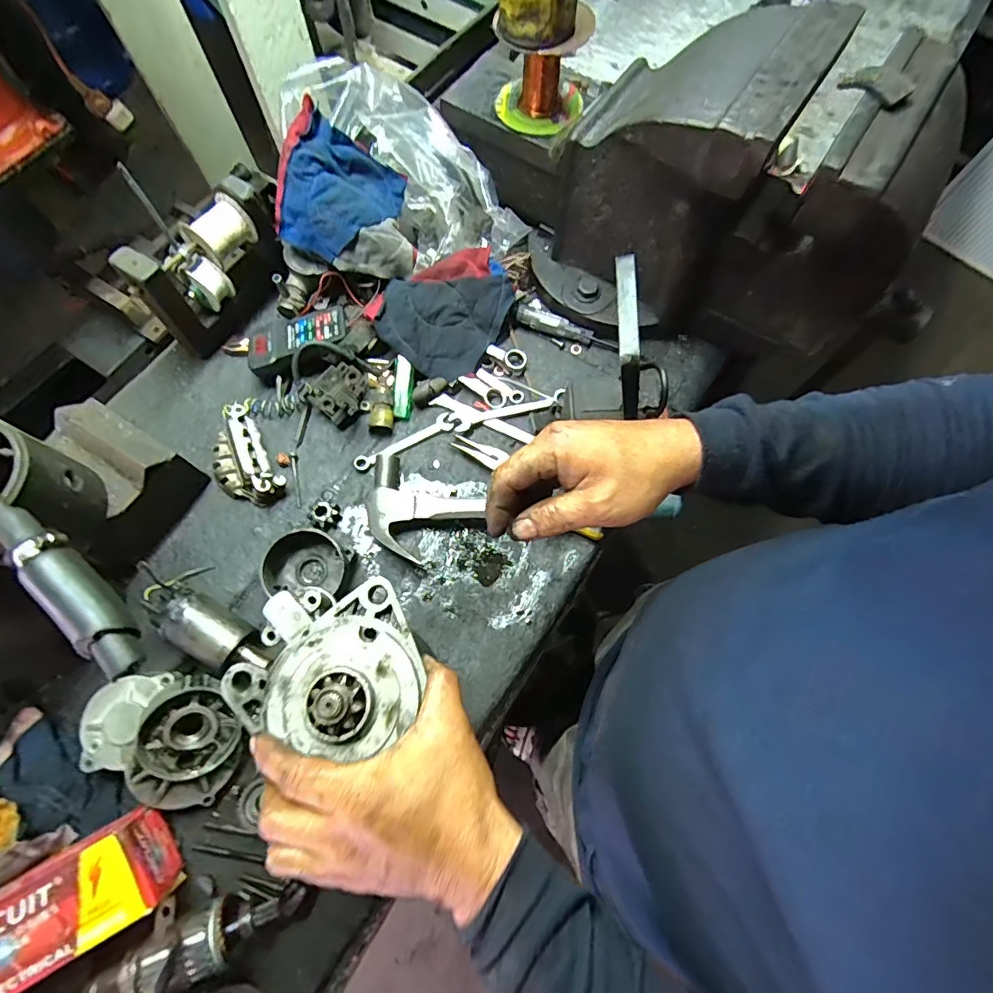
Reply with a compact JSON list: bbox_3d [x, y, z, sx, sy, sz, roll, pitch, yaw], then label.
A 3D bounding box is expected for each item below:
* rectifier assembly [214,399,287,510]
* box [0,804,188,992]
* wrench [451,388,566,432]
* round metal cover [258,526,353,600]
[{"bbox_3d":[-0.287,-0.044,0.555,0.063,0.031,0.120,-30,73,-11],"label":"rectifier assembly"},{"bbox_3d":[-0.376,0.341,0.388,0.210,0.076,0.080,-27,73,-10],"label":"box"},{"bbox_3d":[0.016,-0.105,0.596,0.136,0.014,0.032,-12,71,-5],"label":"wrench"},{"bbox_3d":[-0.200,0.074,0.520,0.076,0.029,0.078,0,70,-1],"label":"round metal cover"}]

